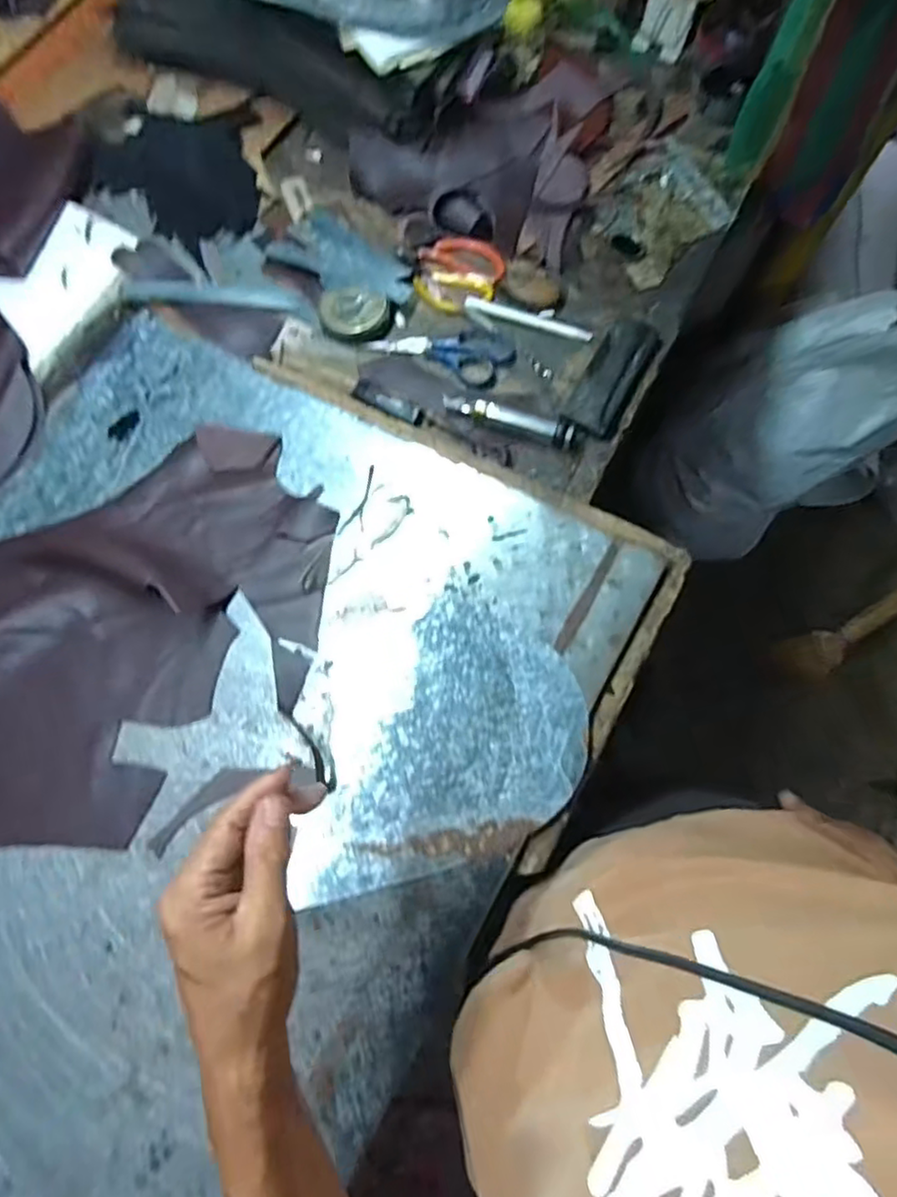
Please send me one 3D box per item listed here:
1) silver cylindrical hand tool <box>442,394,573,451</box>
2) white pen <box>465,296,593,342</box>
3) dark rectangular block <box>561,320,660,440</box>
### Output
[{"bbox_3d":[0.063,-0.186,0.670,0.139,0.025,0.029,21,72,7],"label":"silver cylindrical hand tool"},{"bbox_3d":[0.088,-0.308,0.724,0.145,0.007,0.015,19,72,7],"label":"white pen"},{"bbox_3d":[0.175,-0.235,0.692,0.056,0.017,0.168,27,73,9],"label":"dark rectangular block"}]

